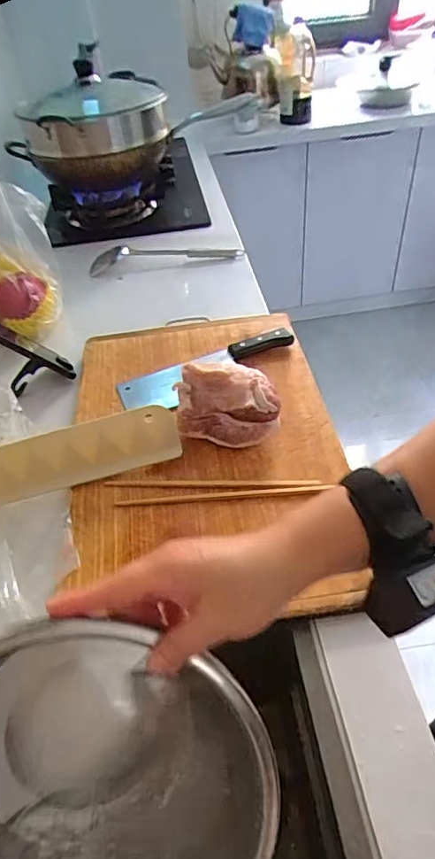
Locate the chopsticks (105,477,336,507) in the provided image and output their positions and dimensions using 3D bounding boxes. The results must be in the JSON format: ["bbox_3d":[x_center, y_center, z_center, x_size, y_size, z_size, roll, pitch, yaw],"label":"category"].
[{"bbox_3d":[-0.002,0.068,0.596,0.258,0.007,0.033,-2,44,4],"label":"chopsticks"}]

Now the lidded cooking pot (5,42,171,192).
[{"bbox_3d":[-0.271,-0.658,1.113,0.284,0.221,0.280,-2,45,2],"label":"lidded cooking pot"}]

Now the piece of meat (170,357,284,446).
[{"bbox_3d":[0.011,-0.036,0.645,0.125,0.086,0.101,-7,44,-1],"label":"piece of meat"}]

